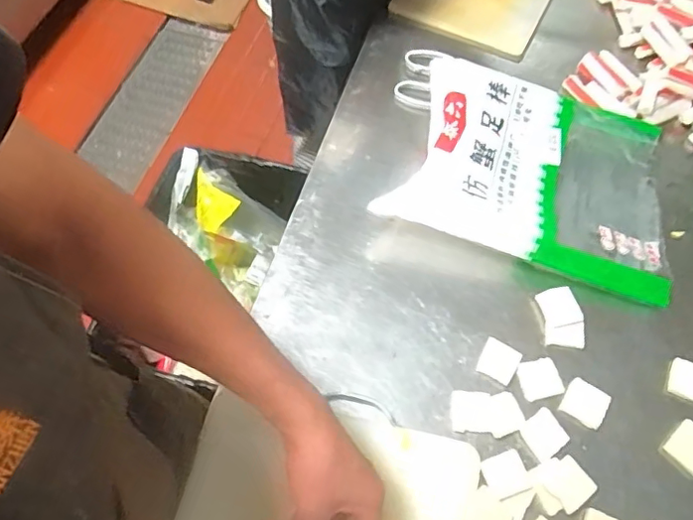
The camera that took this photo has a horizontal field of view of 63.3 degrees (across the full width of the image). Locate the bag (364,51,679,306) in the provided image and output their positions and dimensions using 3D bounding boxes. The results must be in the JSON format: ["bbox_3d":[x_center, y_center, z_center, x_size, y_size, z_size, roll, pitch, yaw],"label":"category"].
[{"bbox_3d":[0.248,-0.121,0.733,0.356,0.096,0.277,16,64,6],"label":"bag"}]

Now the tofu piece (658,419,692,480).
[{"bbox_3d":[0.373,0.205,0.610,0.048,0.013,0.049,39,69,17],"label":"tofu piece"}]

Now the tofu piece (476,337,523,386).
[{"bbox_3d":[0.177,0.118,0.653,0.042,0.009,0.045,28,66,12],"label":"tofu piece"}]

